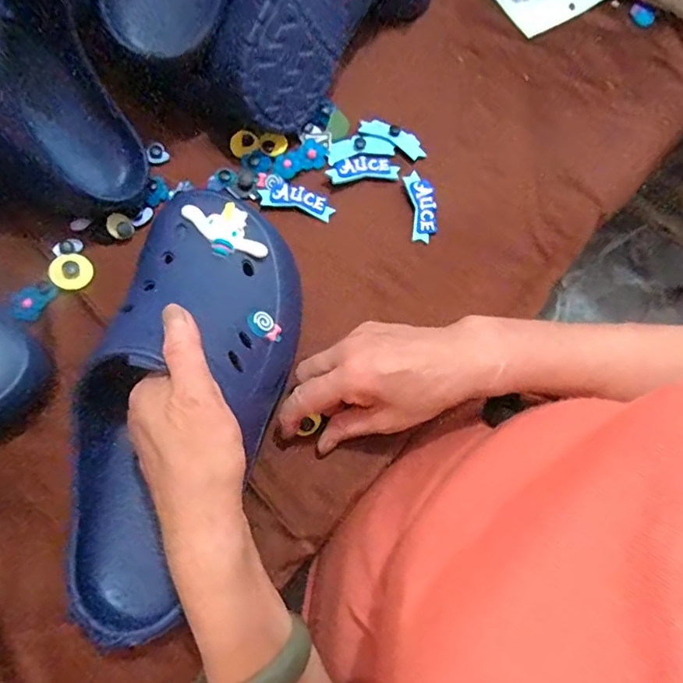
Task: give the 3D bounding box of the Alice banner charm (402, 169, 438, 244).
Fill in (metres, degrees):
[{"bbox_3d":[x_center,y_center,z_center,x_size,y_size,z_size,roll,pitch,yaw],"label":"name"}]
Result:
[{"bbox_3d":[0.066,-0.112,0.434,0.021,0.004,0.060,-10,80,12],"label":"Alice banner charm"}]

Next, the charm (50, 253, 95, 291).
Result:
[{"bbox_3d":[-0.208,-0.054,0.403,0.028,0.005,0.029,2,84,-20],"label":"charm"}]

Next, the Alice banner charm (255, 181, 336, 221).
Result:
[{"bbox_3d":[-0.037,-0.119,0.434,0.061,0.004,0.023,20,71,3],"label":"Alice banner charm"}]

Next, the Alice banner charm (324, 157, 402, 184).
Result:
[{"bbox_3d":[0.018,-0.148,0.444,0.058,0.007,0.025,-7,72,-6],"label":"Alice banner charm"}]

